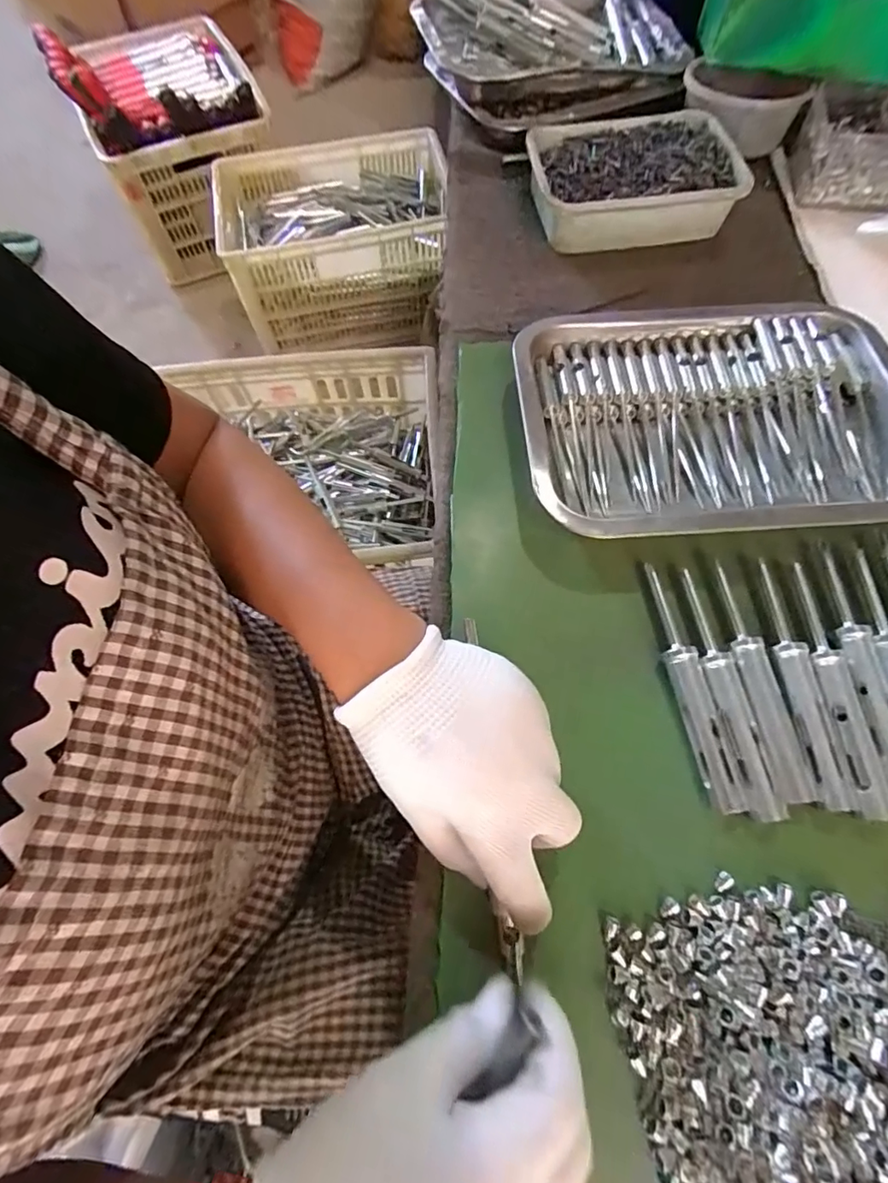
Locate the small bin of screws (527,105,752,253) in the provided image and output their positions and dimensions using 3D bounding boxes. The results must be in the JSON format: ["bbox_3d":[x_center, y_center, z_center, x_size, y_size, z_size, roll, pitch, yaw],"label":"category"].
[{"bbox_3d":[0.164,-0.375,0.475,0.175,0.050,0.136,-10,66,-2],"label":"small bin of screws"}]

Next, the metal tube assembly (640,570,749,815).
[{"bbox_3d":[0.138,0.050,0.295,0.015,0.014,0.137,-9,66,-2],"label":"metal tube assembly"}]

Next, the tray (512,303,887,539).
[{"bbox_3d":[0.182,-0.117,0.360,0.258,0.035,0.188,-3,66,1],"label":"tray"}]

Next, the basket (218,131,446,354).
[{"bbox_3d":[-0.210,-0.719,1.102,0.457,0.231,0.313,-6,66,-1],"label":"basket"}]

